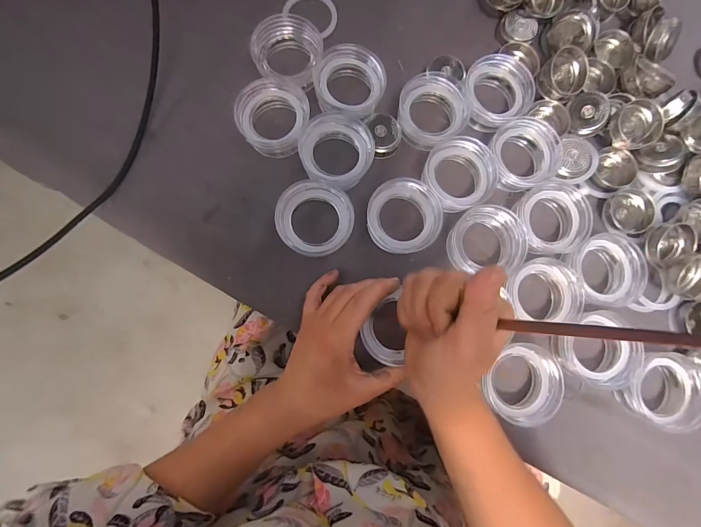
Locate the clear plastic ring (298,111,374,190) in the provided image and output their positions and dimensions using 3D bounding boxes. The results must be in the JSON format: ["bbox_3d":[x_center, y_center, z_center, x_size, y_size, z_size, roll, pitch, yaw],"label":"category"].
[{"bbox_3d":[-0.014,-0.107,0.326,0.068,0.031,0.063,1,82,-4],"label":"clear plastic ring"}]

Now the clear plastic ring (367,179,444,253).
[{"bbox_3d":[0.049,-0.043,0.325,0.067,0.029,0.068,1,82,-4],"label":"clear plastic ring"}]

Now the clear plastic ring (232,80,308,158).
[{"bbox_3d":[-0.076,-0.144,0.329,0.069,0.031,0.063,1,82,-4],"label":"clear plastic ring"}]

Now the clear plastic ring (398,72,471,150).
[{"bbox_3d":[0.080,-0.155,0.344,0.071,0.026,0.069,1,82,-4],"label":"clear plastic ring"}]

